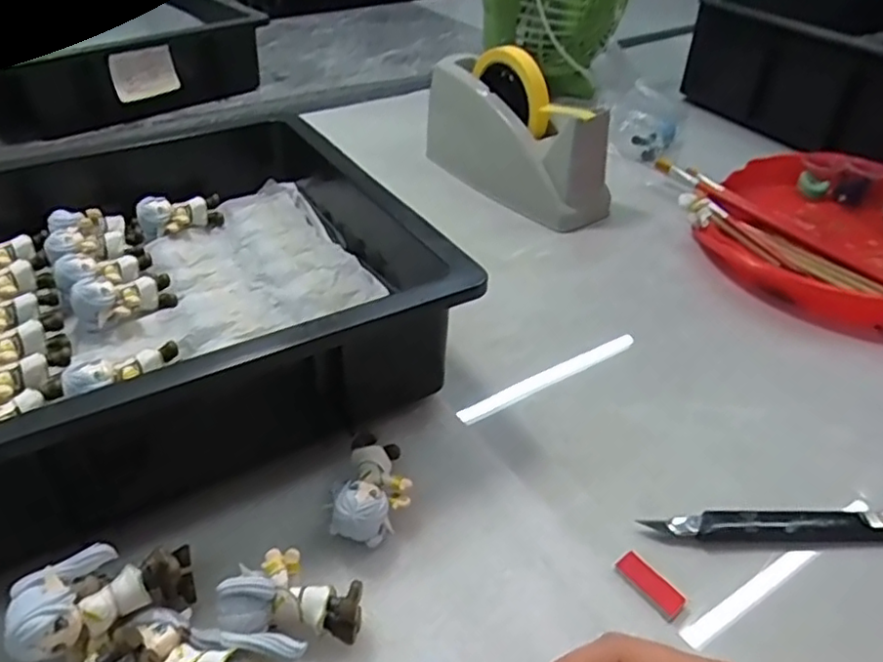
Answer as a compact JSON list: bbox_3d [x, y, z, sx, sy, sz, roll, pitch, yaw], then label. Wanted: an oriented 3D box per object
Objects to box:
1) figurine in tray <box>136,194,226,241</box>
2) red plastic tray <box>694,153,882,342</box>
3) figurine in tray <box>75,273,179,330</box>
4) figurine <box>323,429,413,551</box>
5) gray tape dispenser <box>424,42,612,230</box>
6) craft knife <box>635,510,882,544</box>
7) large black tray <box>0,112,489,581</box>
[{"bbox_3d":[-0.205,-0.093,0.507,0.062,0.028,0.024,-19,43,-23],"label":"figurine in tray"},{"bbox_3d":[0.346,-0.084,0.551,0.233,0.059,0.244,-13,41,-18],"label":"red plastic tray"},{"bbox_3d":[-0.206,-0.023,0.419,0.026,0.032,0.061,31,47,31],"label":"figurine in tray"},{"bbox_3d":[-0.037,0.082,0.339,0.040,0.027,0.060,3,38,1],"label":"figurine"},{"bbox_3d":[0.074,-0.198,0.625,0.084,0.117,0.207,-19,43,-24],"label":"gray tape dispenser"},{"bbox_3d":[0.182,0.104,0.340,0.144,0.013,0.016,1,38,-1],"label":"craft knife"},{"bbox_3d":[-0.257,-0.017,0.405,0.452,0.092,0.342,-20,44,-26],"label":"large black tray"}]

